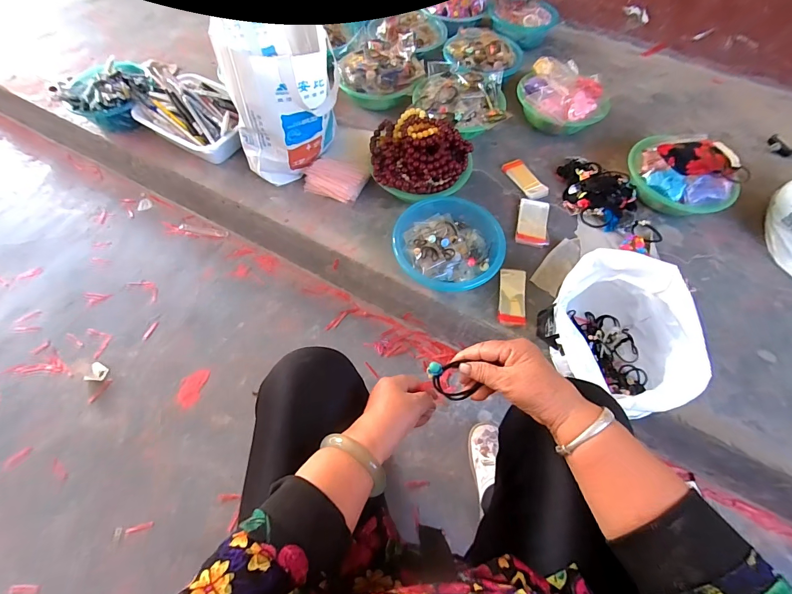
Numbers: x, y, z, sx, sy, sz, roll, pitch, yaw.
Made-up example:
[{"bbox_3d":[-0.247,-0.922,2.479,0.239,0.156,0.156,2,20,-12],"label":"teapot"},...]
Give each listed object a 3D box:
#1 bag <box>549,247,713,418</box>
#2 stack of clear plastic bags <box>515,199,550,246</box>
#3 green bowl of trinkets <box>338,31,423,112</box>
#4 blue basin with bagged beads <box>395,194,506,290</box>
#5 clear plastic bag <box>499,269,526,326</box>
[{"bbox_3d":[0.398,0.065,0.647,0.232,0.160,0.256,10,63,4],"label":"bag"},{"bbox_3d":[0.319,-0.175,0.850,0.071,0.013,0.126,11,63,4],"label":"stack of clear plastic bags"},{"bbox_3d":[-0.043,-0.611,1.002,0.232,0.092,0.178,-8,63,-6],"label":"green bowl of trinkets"},{"bbox_3d":[0.107,-0.114,0.779,0.218,0.077,0.205,1,63,-1],"label":"blue basin with bagged beads"},{"bbox_3d":[0.243,-0.001,0.760,0.055,0.011,0.128,8,63,3],"label":"clear plastic bag"}]

